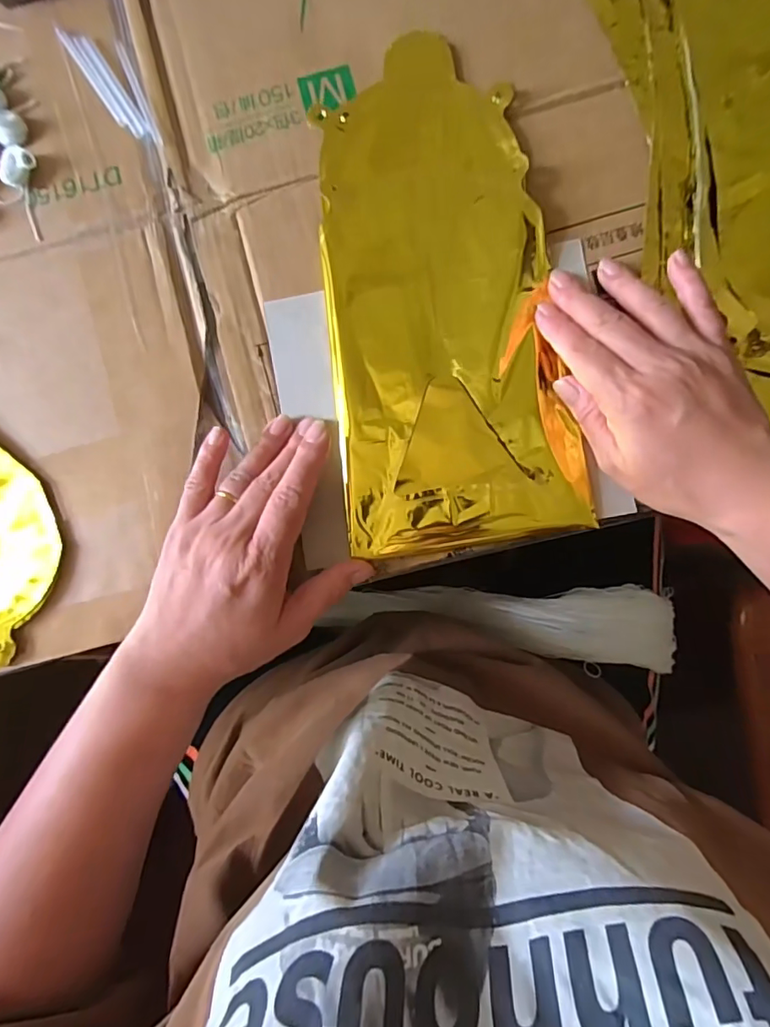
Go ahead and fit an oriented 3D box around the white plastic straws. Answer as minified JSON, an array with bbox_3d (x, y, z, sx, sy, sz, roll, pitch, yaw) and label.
[{"bbox_3d":[-0.171,-0.274,0.332,0.030,0.004,0.102,-33,83,0],"label":"white plastic straws"}]

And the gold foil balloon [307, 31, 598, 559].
[{"bbox_3d":[0.032,-0.132,0.309,0.133,0.011,0.297,-7,85,3],"label":"gold foil balloon"}]

